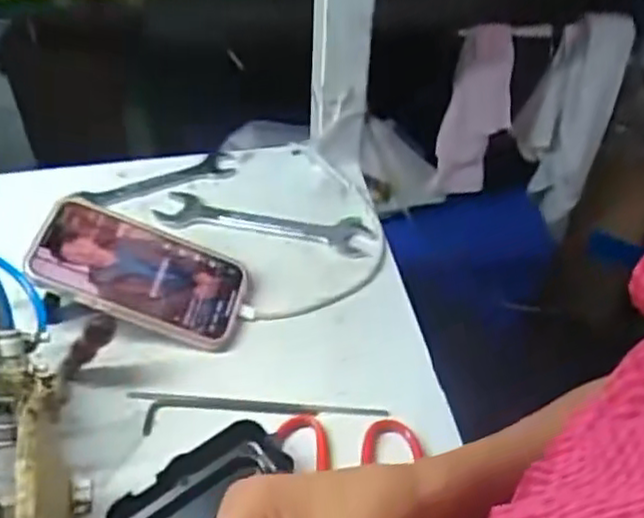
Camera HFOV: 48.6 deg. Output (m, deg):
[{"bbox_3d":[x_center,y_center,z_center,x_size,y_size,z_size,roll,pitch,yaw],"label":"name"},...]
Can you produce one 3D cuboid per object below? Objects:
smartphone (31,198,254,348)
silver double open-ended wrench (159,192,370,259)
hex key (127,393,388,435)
[{"bbox_3d":[-0.131,0.010,0.520,0.150,0.011,0.075,23,61,-14],"label":"smartphone"},{"bbox_3d":[-0.048,-0.032,0.603,0.181,0.006,0.042,9,47,5],"label":"silver double open-ended wrench"},{"bbox_3d":[-0.044,0.106,0.486,0.174,0.007,0.028,3,47,-1],"label":"hex key"}]

